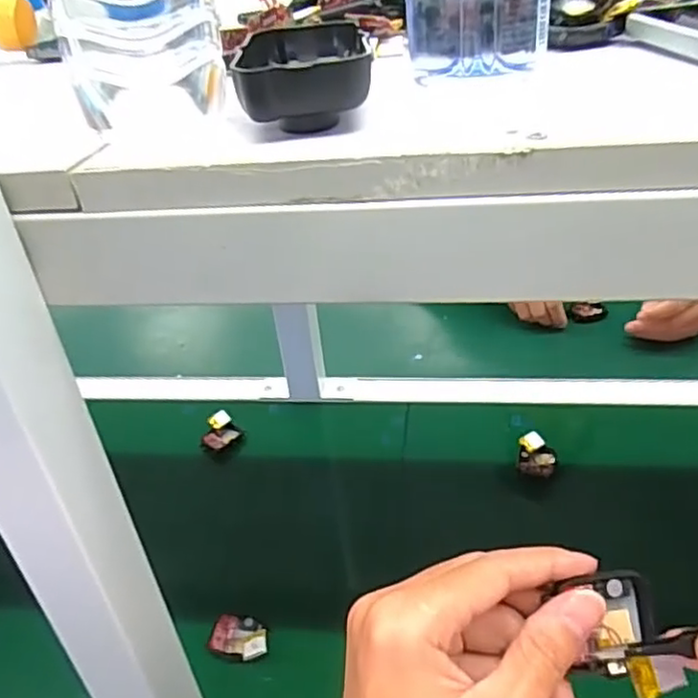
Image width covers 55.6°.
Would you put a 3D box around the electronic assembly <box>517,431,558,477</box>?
[{"bbox_3d":[0.192,0.110,0.675,0.037,0.016,0.053,4,34,15],"label":"electronic assembly"}]

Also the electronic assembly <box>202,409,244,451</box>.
[{"bbox_3d":[-0.150,0.096,0.763,0.040,0.010,0.039,-33,76,-24],"label":"electronic assembly"}]

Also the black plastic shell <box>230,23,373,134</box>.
[{"bbox_3d":[-0.020,-0.118,0.284,0.052,0.028,0.122,-6,33,-1],"label":"black plastic shell"}]

